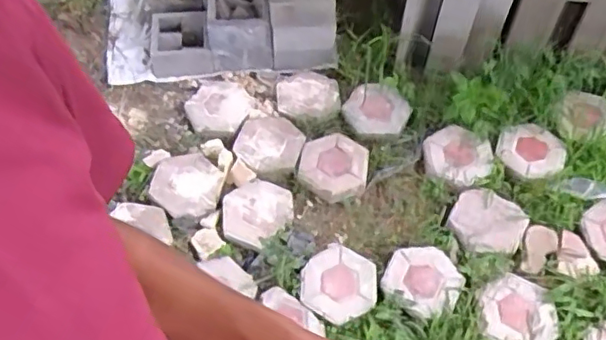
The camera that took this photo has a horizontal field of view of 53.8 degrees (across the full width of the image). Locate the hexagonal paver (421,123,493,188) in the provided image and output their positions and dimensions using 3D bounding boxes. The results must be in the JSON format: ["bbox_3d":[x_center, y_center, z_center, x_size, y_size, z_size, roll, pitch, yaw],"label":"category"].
[{"bbox_3d":[0.455,-0.042,1.762,0.207,0.037,0.172,24,60,17],"label":"hexagonal paver"}]

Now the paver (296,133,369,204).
[{"bbox_3d":[0.092,-0.014,1.764,0.204,0.069,0.205,15,57,12],"label":"paver"}]

